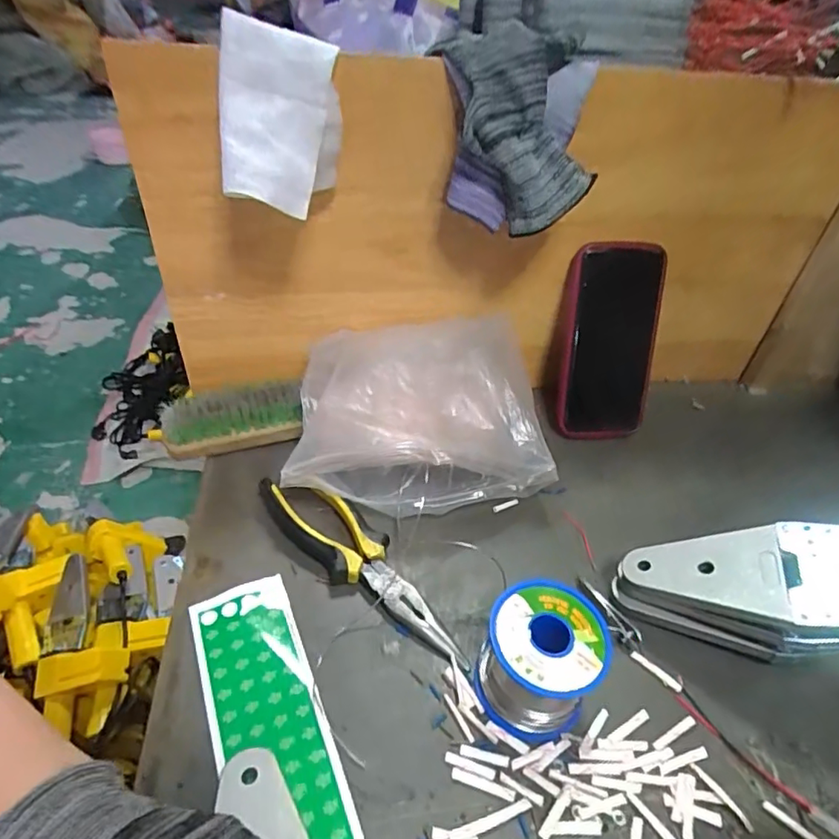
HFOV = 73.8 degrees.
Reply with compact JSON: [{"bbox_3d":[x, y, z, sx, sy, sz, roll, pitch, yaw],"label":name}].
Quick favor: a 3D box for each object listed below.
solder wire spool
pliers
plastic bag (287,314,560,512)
[{"bbox_3d":[0.069,0.140,0.325,0.063,0.062,0.066,3,41,-3],"label":"solder wire spool"},{"bbox_3d":[-0.039,0.096,0.387,0.183,0.029,0.041,32,47,26],"label":"pliers"},{"bbox_3d":[0.001,-0.004,0.455,0.198,0.096,0.144,1,41,-6],"label":"plastic bag"}]

